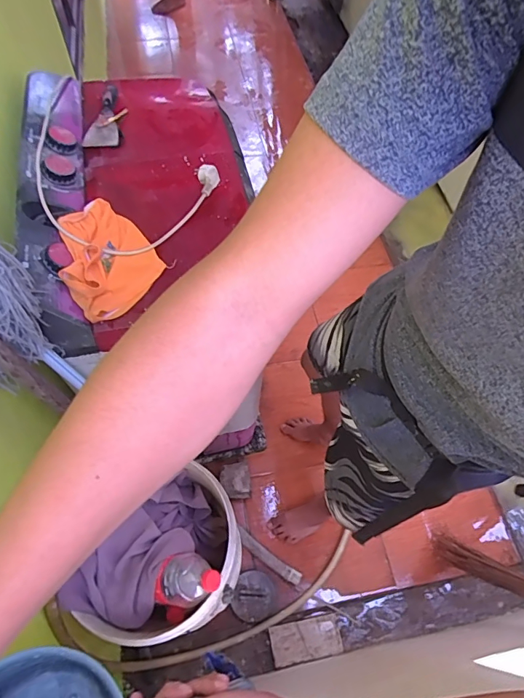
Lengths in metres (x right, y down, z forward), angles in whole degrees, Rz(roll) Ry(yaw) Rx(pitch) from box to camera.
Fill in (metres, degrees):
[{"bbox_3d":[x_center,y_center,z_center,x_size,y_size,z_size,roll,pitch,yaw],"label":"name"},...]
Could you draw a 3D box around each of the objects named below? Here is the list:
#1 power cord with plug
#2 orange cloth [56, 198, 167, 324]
[{"bbox_3d":[-0.333,-0.366,0.843,0.492,0.035,0.296,40,68,18],"label":"power cord with plug"},{"bbox_3d":[-0.270,-0.163,0.737,0.158,0.038,0.227,-33,68,-18],"label":"orange cloth"}]

